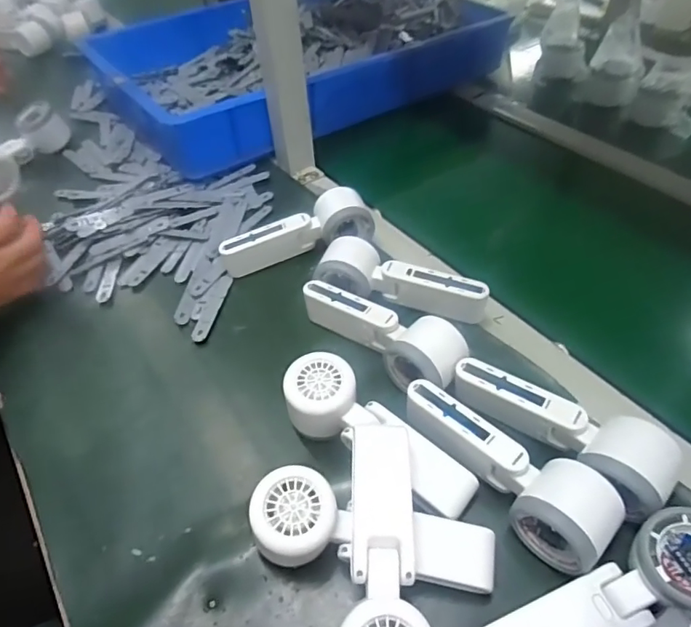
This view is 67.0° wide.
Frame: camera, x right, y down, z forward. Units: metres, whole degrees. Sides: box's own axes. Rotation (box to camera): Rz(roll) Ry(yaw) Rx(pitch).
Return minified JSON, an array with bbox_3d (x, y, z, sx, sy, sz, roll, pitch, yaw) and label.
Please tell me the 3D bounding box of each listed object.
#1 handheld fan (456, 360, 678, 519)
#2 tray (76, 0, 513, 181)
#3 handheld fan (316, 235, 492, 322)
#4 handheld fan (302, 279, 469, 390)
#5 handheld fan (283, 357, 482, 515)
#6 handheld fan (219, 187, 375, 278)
[{"bbox_3d":[0.158,0.083,0.392,0.165,0.048,0.055,32,57,29],"label":"handheld fan"},{"bbox_3d":[-0.081,-0.441,0.865,0.590,0.090,0.430,-29,51,-21],"label":"tray"},{"bbox_3d":[0.053,-0.022,0.511,0.163,0.050,0.056,19,51,20],"label":"handheld fan"},{"bbox_3d":[0.035,0.014,0.479,0.059,0.054,0.164,-34,54,-25],"label":"handheld fan"},{"bbox_3d":[0.018,0.100,0.407,0.166,0.056,0.067,32,57,29],"label":"handheld fan"},{"bbox_3d":[-0.056,-0.090,0.583,0.164,0.048,0.066,-16,48,-11],"label":"handheld fan"}]

